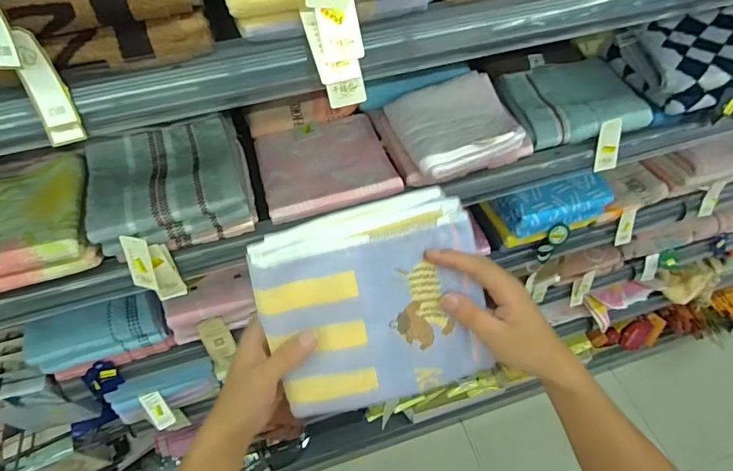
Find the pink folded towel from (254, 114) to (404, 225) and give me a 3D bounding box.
[{"bbox_3d":[-0.061,-0.108,0.640,0.179,0.019,0.181,-14,53,-9],"label":"pink folded towel"}]

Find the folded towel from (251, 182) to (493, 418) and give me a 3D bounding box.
[{"bbox_3d":[0.008,0.062,0.385,0.180,0.168,0.033,-15,12,-9],"label":"folded towel"}]

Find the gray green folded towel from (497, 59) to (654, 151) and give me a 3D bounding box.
[{"bbox_3d":[0.313,-0.214,0.691,0.193,0.032,0.158,-9,52,-5],"label":"gray green folded towel"}]

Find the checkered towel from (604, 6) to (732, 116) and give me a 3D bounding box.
[{"bbox_3d":[0.504,-0.270,0.673,0.205,0.076,0.142,-11,52,-7],"label":"checkered towel"}]

